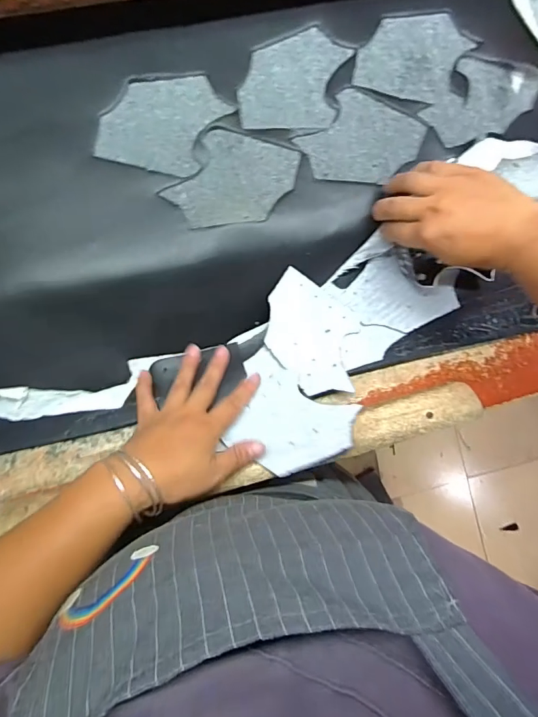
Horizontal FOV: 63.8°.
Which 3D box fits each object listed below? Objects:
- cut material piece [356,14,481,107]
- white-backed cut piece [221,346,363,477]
[{"bbox_3d":[0.160,-0.336,0.478,0.123,0.004,0.100,8,88,-5],"label":"cut material piece"},{"bbox_3d":[0.017,0.059,0.429,0.127,0.008,0.096,30,72,17],"label":"white-backed cut piece"}]

